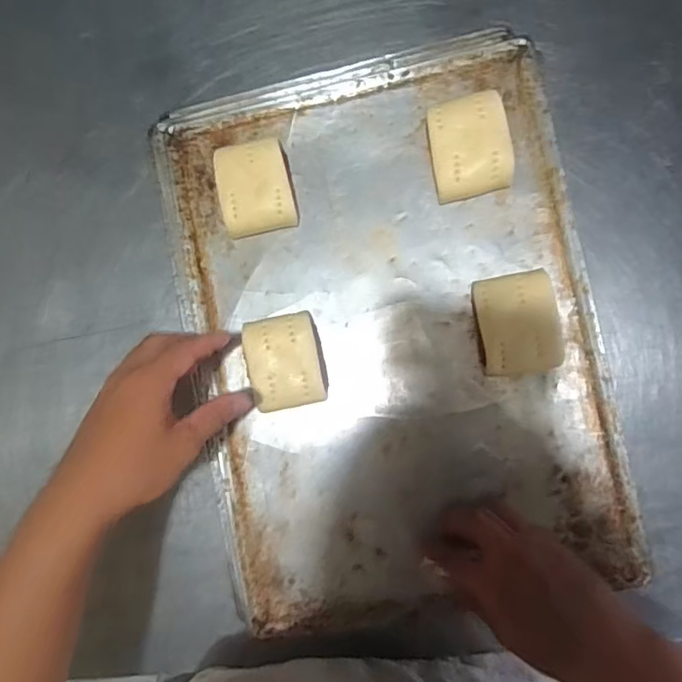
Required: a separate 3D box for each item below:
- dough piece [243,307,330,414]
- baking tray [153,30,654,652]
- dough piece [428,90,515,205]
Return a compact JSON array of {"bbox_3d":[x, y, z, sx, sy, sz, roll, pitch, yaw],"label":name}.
[{"bbox_3d":[-0.046,0.017,0.470,0.058,0.029,0.076,-11,85,6],"label":"dough piece"},{"bbox_3d":[0.040,0.001,0.462,0.326,0.036,0.475,-12,85,6],"label":"baking tray"},{"bbox_3d":[0.105,-0.158,0.456,0.062,0.026,0.077,-11,85,6],"label":"dough piece"}]

